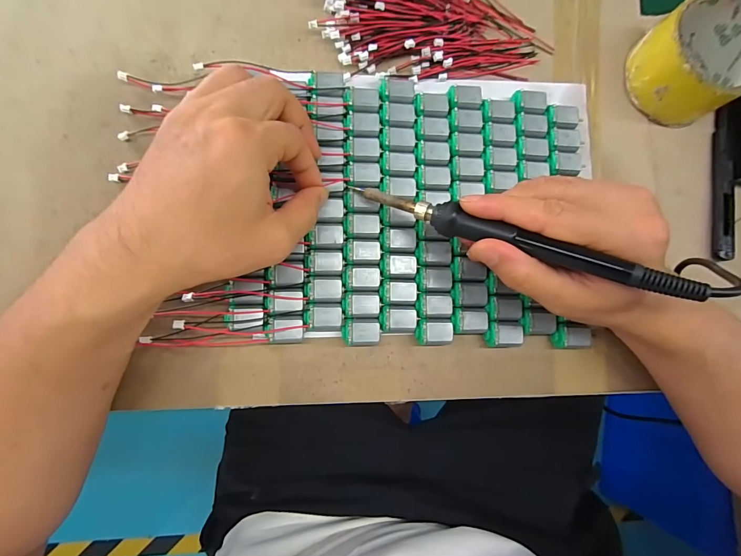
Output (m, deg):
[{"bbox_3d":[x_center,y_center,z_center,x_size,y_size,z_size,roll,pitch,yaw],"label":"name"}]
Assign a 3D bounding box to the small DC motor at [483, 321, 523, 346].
[{"bbox_3d":[0.099,0.042,0.275,0.028,0.015,0.018,-1,84,-7],"label":"small DC motor"}]

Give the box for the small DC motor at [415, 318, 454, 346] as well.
[{"bbox_3d":[0.046,0.040,0.269,0.027,0.015,0.019,1,84,-7],"label":"small DC motor"}]

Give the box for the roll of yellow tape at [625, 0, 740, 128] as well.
[{"bbox_3d":[0.266,-0.178,0.298,0.083,0.054,0.083,-31,88,-9],"label":"roll of yellow tape"}]

